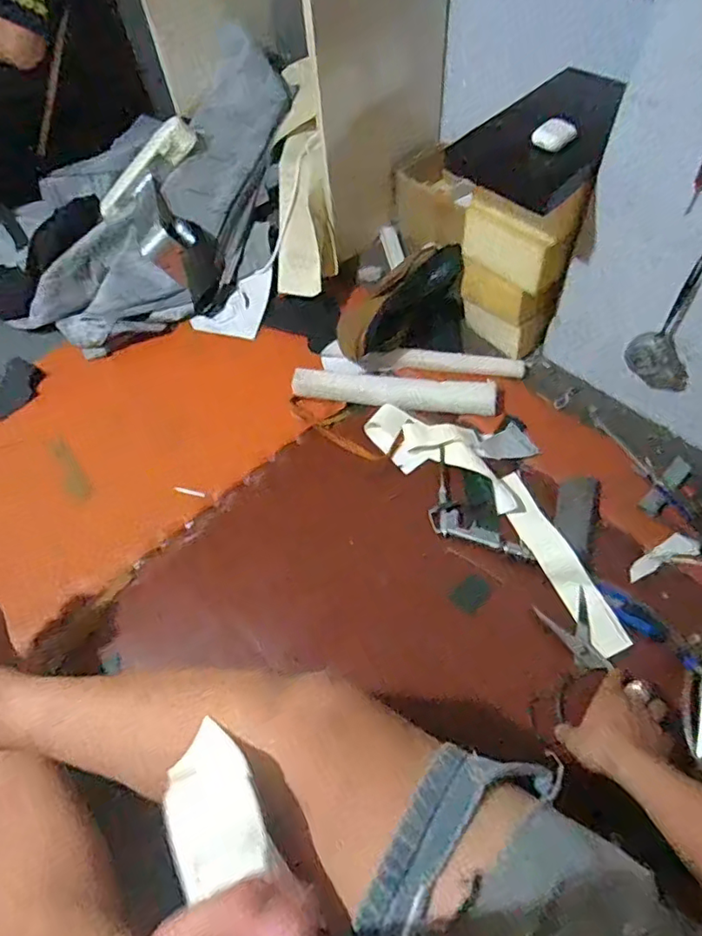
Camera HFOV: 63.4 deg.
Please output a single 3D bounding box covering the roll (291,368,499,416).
[{"bbox_3d":[0.070,-0.130,0.948,0.339,0.046,0.057,7,59,7],"label":"roll"}]

